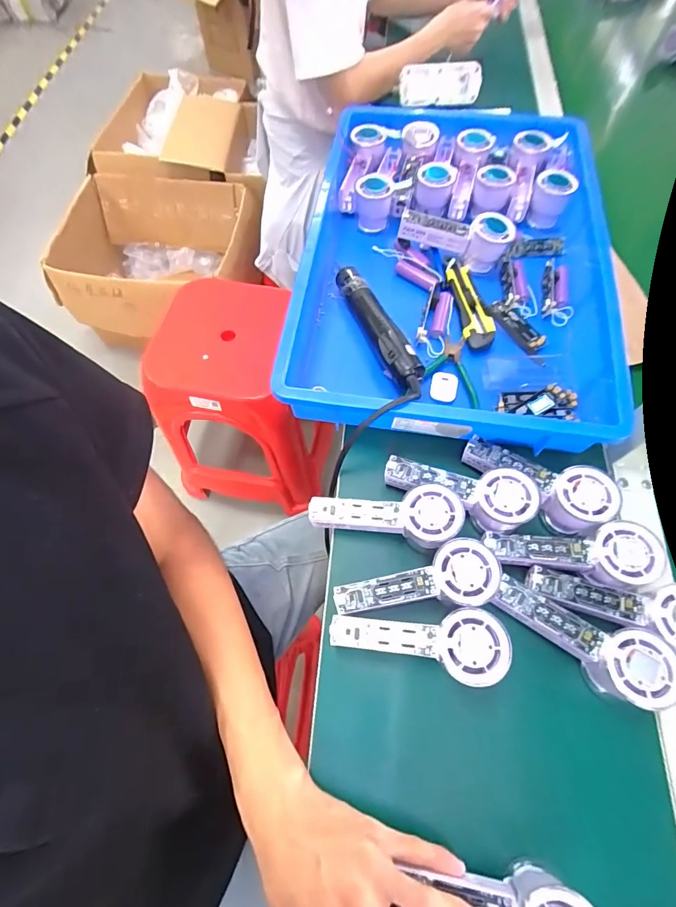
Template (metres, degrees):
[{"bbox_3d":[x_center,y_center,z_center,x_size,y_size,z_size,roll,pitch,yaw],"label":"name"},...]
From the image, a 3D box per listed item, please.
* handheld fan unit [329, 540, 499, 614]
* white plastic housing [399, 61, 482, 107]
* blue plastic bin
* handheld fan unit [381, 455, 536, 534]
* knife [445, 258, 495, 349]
[{"bbox_3d":[0.072,0.121,0.386,0.146,0.037,0.053,-15,65,7],"label":"handheld fan unit"},{"bbox_3d":[0.187,-0.670,0.758,0.145,0.058,0.035,-1,65,-1],"label":"white plastic housing"},{"bbox_3d":[0.155,-0.259,0.562,0.371,0.084,0.543,9,65,4],"label":"blue plastic bin"},{"bbox_3d":[0.122,0.039,0.427,0.144,0.040,0.054,14,65,21],"label":"handheld fan unit"},{"bbox_3d":[0.175,-0.202,0.554,0.041,0.017,0.152,-4,65,-2],"label":"knife"}]

